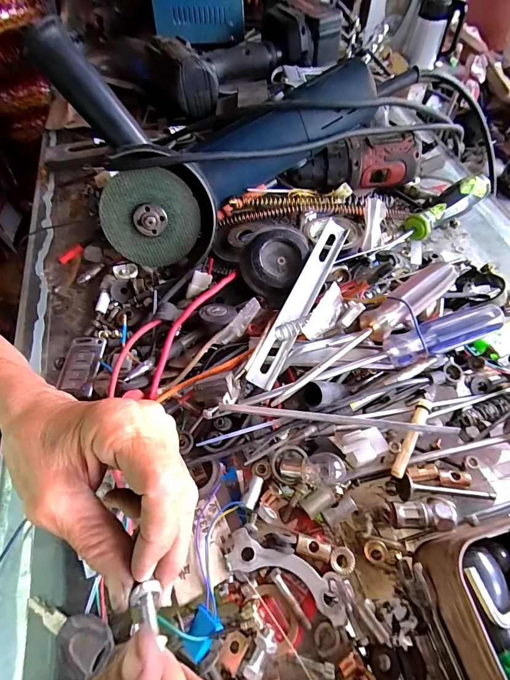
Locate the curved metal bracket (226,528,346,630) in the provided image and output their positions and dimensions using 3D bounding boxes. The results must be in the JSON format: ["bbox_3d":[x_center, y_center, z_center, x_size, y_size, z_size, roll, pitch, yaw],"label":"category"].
[{"bbox_3d":[0.020,0.148,0.223,0.079,0.007,0.023,19,62,14],"label":"curved metal bracket"}]

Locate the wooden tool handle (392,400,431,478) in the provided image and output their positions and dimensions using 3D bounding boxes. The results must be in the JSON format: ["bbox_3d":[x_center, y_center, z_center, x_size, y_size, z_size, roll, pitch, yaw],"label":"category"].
[{"bbox_3d":[0.116,0.070,0.260,0.011,0.006,0.067,29,64,18],"label":"wooden tool handle"}]

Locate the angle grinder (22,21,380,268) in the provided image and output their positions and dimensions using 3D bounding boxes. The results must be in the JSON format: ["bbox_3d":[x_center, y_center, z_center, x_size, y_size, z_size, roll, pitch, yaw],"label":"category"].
[{"bbox_3d":[-0.037,-0.205,0.345,0.268,0.140,0.153,-28,62,-14],"label":"angle grinder"}]

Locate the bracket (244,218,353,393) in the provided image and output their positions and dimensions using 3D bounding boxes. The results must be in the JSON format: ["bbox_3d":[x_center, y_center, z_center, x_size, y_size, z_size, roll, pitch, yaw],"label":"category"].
[{"bbox_3d":[0.036,-0.033,0.293,0.021,0.011,0.161,34,72,-16],"label":"bracket"}]

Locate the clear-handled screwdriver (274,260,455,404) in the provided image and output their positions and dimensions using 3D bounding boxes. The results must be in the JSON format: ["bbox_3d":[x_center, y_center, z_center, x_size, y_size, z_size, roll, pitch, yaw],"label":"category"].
[{"bbox_3d":[0.087,-0.010,0.272,0.184,0.025,0.023,-30,62,-15],"label":"clear-handled screwdriver"}]

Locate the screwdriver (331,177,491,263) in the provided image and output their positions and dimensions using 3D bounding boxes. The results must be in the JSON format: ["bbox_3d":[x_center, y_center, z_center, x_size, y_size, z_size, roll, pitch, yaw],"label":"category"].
[{"bbox_3d":[0.170,-0.122,0.366,0.203,0.028,0.027,-31,62,-15],"label":"screwdriver"}]

